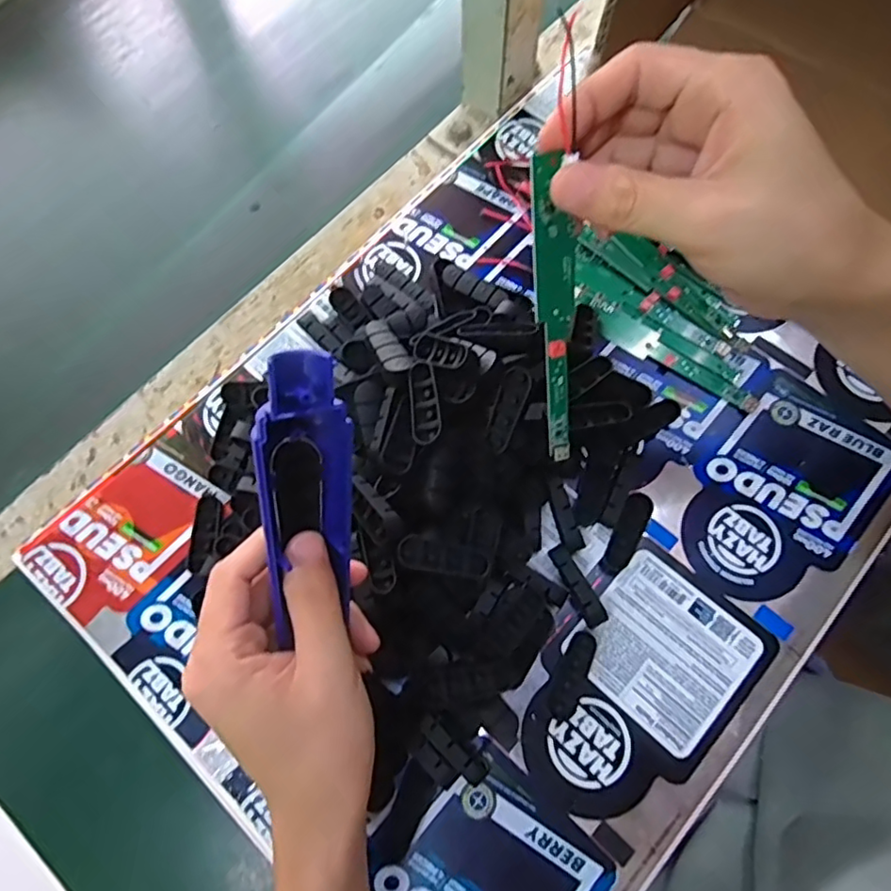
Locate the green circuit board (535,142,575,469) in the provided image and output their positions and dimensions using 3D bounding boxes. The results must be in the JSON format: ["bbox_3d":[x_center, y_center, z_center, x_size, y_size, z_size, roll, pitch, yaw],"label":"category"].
[{"bbox_3d":[0.051,-0.056,0.272,0.016,0.140,0.005,-9,30,-2],"label":"green circuit board"}]

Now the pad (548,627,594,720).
[{"bbox_3d":[0.069,0.125,0.328,0.015,0.010,0.046,24,73,9],"label":"pad"}]

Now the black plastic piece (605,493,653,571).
[{"bbox_3d":[0.108,0.051,0.352,0.015,0.010,0.046,22,73,9],"label":"black plastic piece"}]

